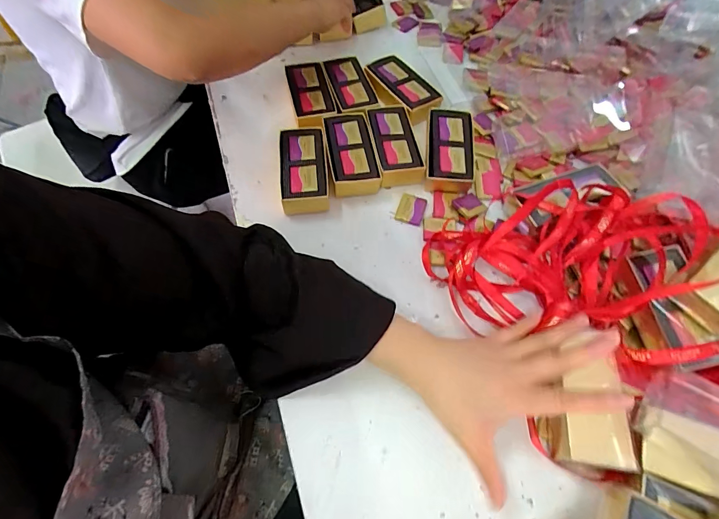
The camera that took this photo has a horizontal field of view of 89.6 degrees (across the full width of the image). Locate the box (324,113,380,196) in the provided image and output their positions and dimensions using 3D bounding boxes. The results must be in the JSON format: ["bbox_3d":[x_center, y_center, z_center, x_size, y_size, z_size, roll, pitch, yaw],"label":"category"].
[{"bbox_3d":[-0.009,-0.133,0.451,0.060,0.032,0.109,-7,63,-5],"label":"box"}]

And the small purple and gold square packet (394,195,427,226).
[{"bbox_3d":[0.064,-0.062,0.443,0.032,0.006,0.040,17,63,7],"label":"small purple and gold square packet"}]

